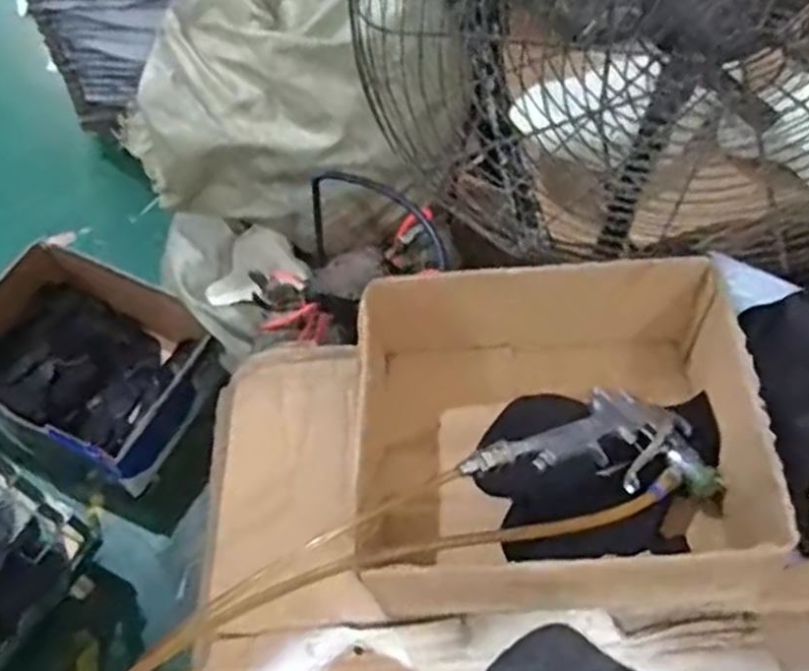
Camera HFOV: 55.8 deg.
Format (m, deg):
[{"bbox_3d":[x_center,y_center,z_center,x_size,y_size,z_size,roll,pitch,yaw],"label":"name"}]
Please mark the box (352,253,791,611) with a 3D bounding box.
[{"bbox_3d":[0.129,0.089,0.667,0.316,0.169,0.271,-3,59,-4],"label":"box"}]

